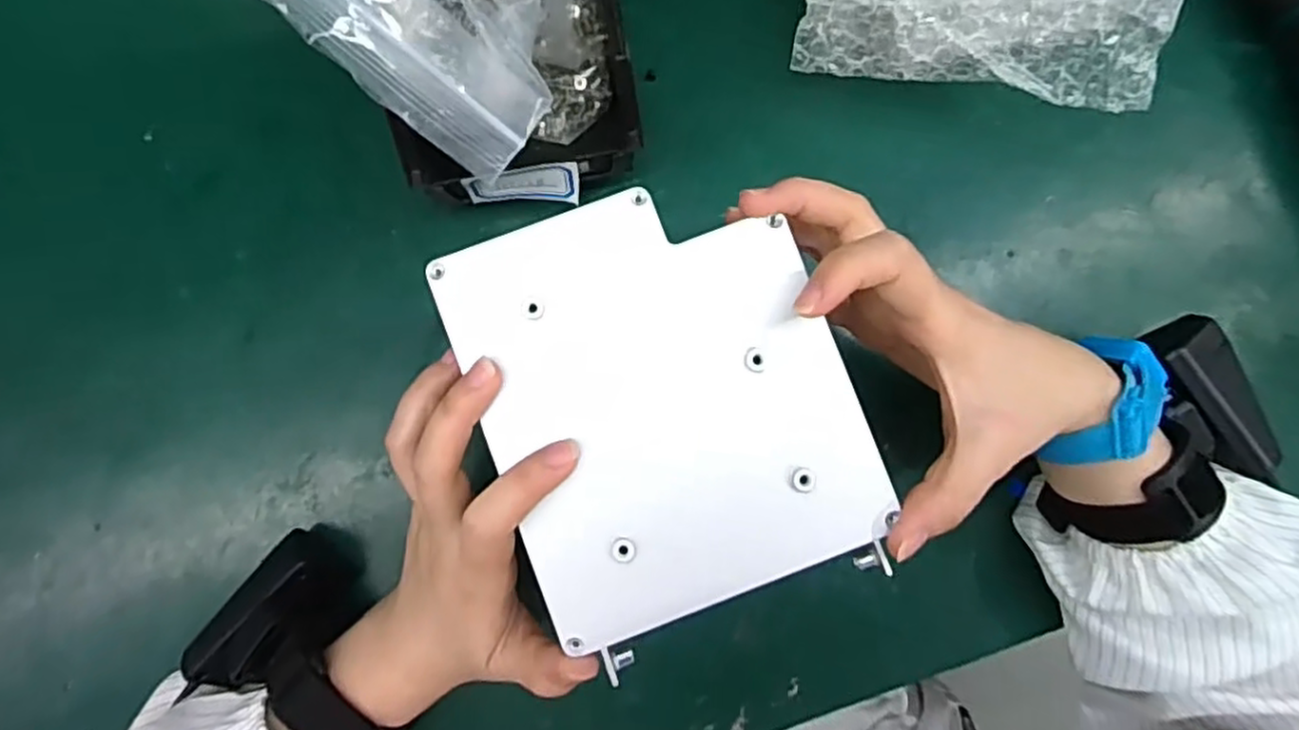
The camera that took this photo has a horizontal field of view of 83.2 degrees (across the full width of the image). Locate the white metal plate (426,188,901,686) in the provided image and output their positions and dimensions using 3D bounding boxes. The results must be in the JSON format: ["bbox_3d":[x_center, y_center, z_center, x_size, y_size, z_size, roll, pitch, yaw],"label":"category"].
[{"bbox_3d":[0.007,0.013,0.259,0.125,0.006,0.147,-21,87,-3],"label":"white metal plate"}]

